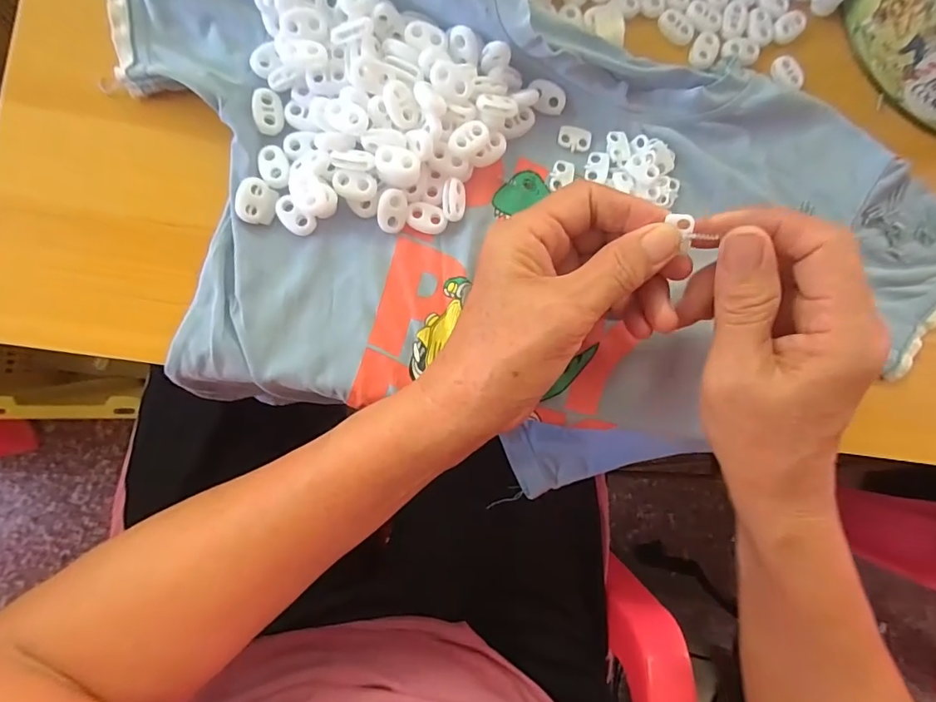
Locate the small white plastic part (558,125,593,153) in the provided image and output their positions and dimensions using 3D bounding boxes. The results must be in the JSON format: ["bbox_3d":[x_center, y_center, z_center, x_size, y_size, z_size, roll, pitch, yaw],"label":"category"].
[{"bbox_3d":[0.061,-0.120,0.272,0.019,0.004,0.014,7,87,-6],"label":"small white plastic part"}]

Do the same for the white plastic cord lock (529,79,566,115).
[{"bbox_3d":[0.044,-0.140,0.266,0.021,0.004,0.015,15,120,-9],"label":"white plastic cord lock"}]

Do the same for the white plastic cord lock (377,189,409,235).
[{"bbox_3d":[-0.040,-0.074,0.254,0.016,0.005,0.022,8,108,-23],"label":"white plastic cord lock"}]

